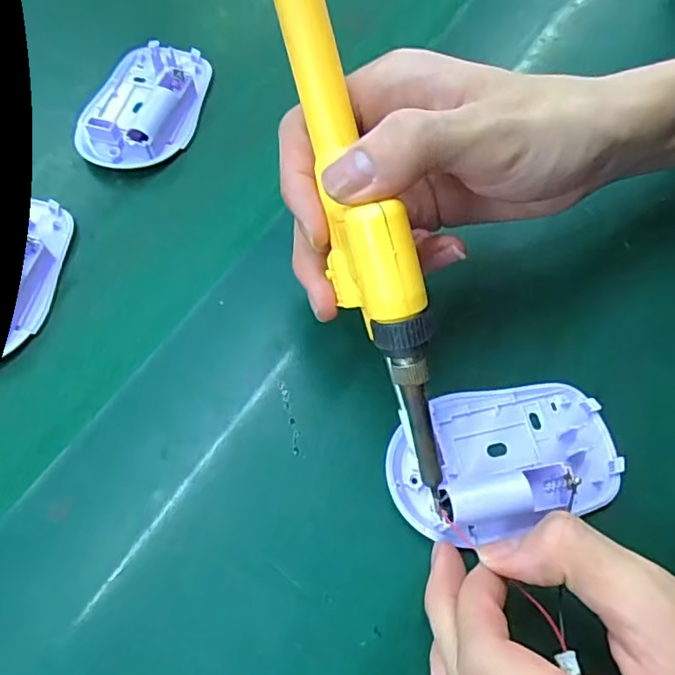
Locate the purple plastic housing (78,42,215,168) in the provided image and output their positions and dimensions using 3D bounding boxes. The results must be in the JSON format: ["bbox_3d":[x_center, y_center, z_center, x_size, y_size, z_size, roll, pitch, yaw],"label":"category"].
[{"bbox_3d":[-0.106,-0.130,0.311,0.057,0.020,0.090,12,65,3],"label":"purple plastic housing"}]

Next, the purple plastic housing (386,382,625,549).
[{"bbox_3d":[0.068,0.047,0.233,0.094,0.016,0.058,-14,66,-9],"label":"purple plastic housing"}]

